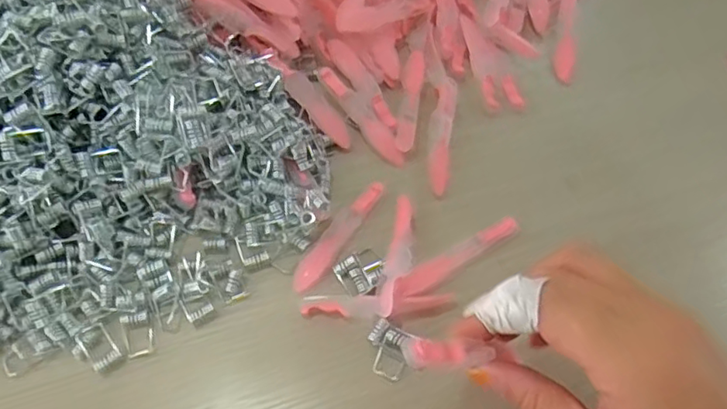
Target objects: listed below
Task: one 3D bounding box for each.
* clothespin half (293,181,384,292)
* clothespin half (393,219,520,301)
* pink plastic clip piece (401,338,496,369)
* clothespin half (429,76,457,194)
[{"bbox_3d":[-0.013,0.016,0.331,0.014,0.006,0.076,31,62,18],"label":"clothespin half"},{"bbox_3d":[0.050,0.029,0.319,0.084,0.016,0.013,-30,63,-19],"label":"clothespin half"},{"bbox_3d":[0.034,0.057,0.228,0.037,0.005,0.010,4,56,-15],"label":"pink plastic clip piece"},{"bbox_3d":[0.048,-0.046,0.363,0.014,0.012,0.080,6,57,3],"label":"clothespin half"}]

